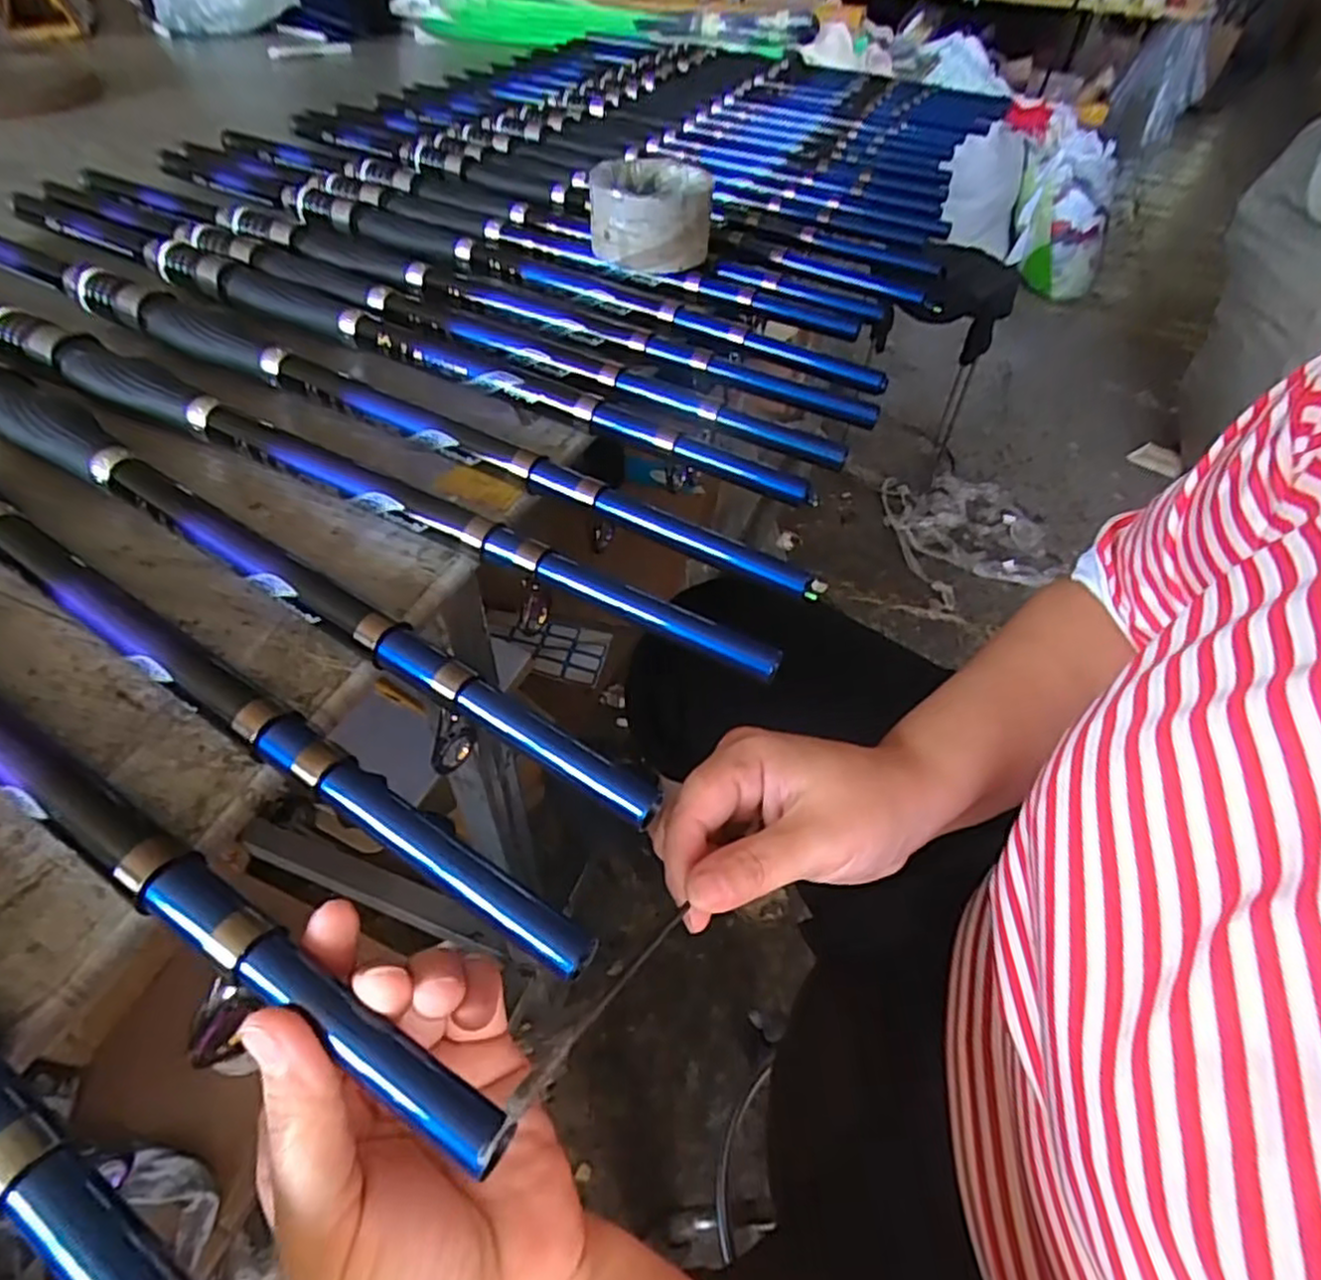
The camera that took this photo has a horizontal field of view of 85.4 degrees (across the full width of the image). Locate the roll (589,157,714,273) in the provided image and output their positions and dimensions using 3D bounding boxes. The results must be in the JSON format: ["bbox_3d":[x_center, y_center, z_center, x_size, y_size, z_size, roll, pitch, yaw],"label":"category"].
[{"bbox_3d":[-0.007,-0.293,0.501,0.081,0.060,0.082,2,48,-2],"label":"roll"}]

